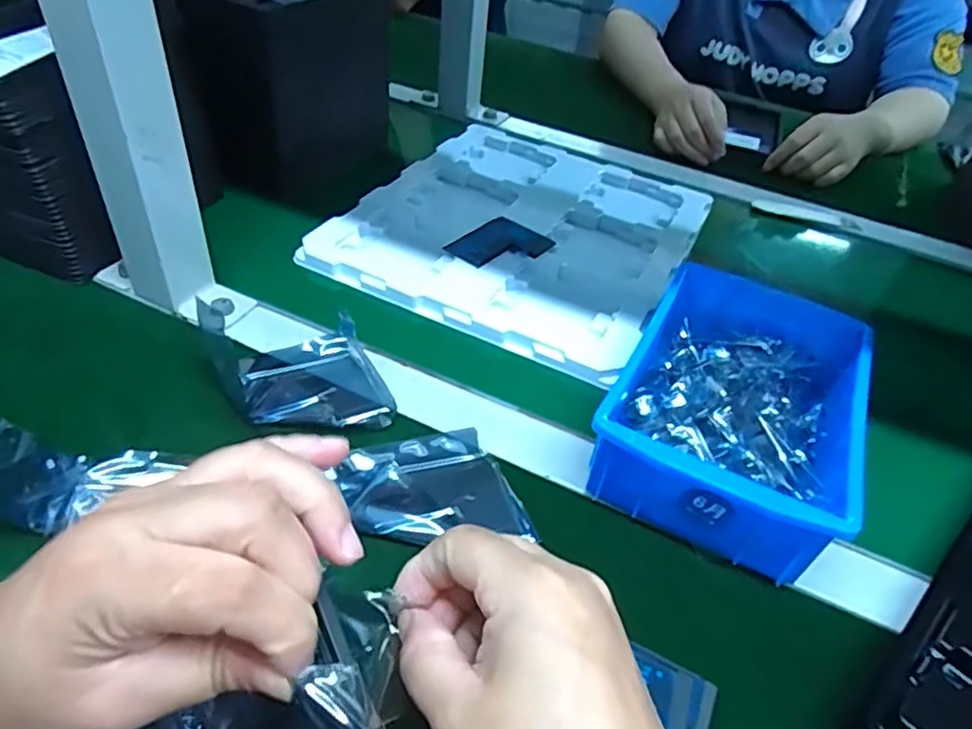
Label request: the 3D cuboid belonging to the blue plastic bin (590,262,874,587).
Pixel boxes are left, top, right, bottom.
[{"bbox_3d":[0.155,0.022,0.400,0.129,0.062,0.199,23,45,17],"label":"blue plastic bin"}]

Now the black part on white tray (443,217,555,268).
[{"bbox_3d":[0.012,-0.101,0.549,0.062,0.011,0.078,32,48,25],"label":"black part on white tray"}]

